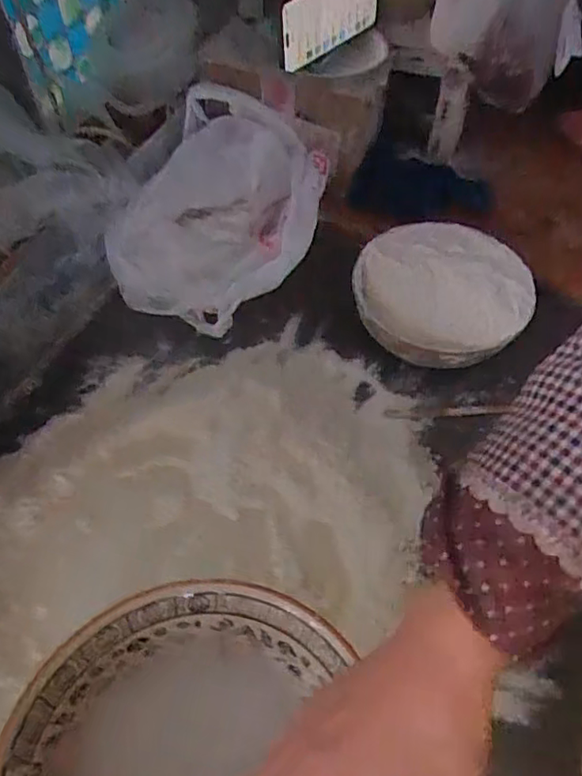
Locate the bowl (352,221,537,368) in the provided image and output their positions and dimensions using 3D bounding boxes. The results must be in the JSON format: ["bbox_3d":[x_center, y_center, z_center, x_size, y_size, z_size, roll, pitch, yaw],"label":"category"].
[{"bbox_3d":[0.161,-0.098,0.636,0.177,0.066,0.174,1,56,-1],"label":"bowl"}]

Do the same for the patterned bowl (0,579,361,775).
[{"bbox_3d":[-0.055,0.205,0.310,0.192,0.075,0.192,4,46,-4],"label":"patterned bowl"}]

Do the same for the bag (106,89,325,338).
[{"bbox_3d":[-0.072,-0.191,0.665,0.192,0.128,0.256,12,59,8],"label":"bag"}]

